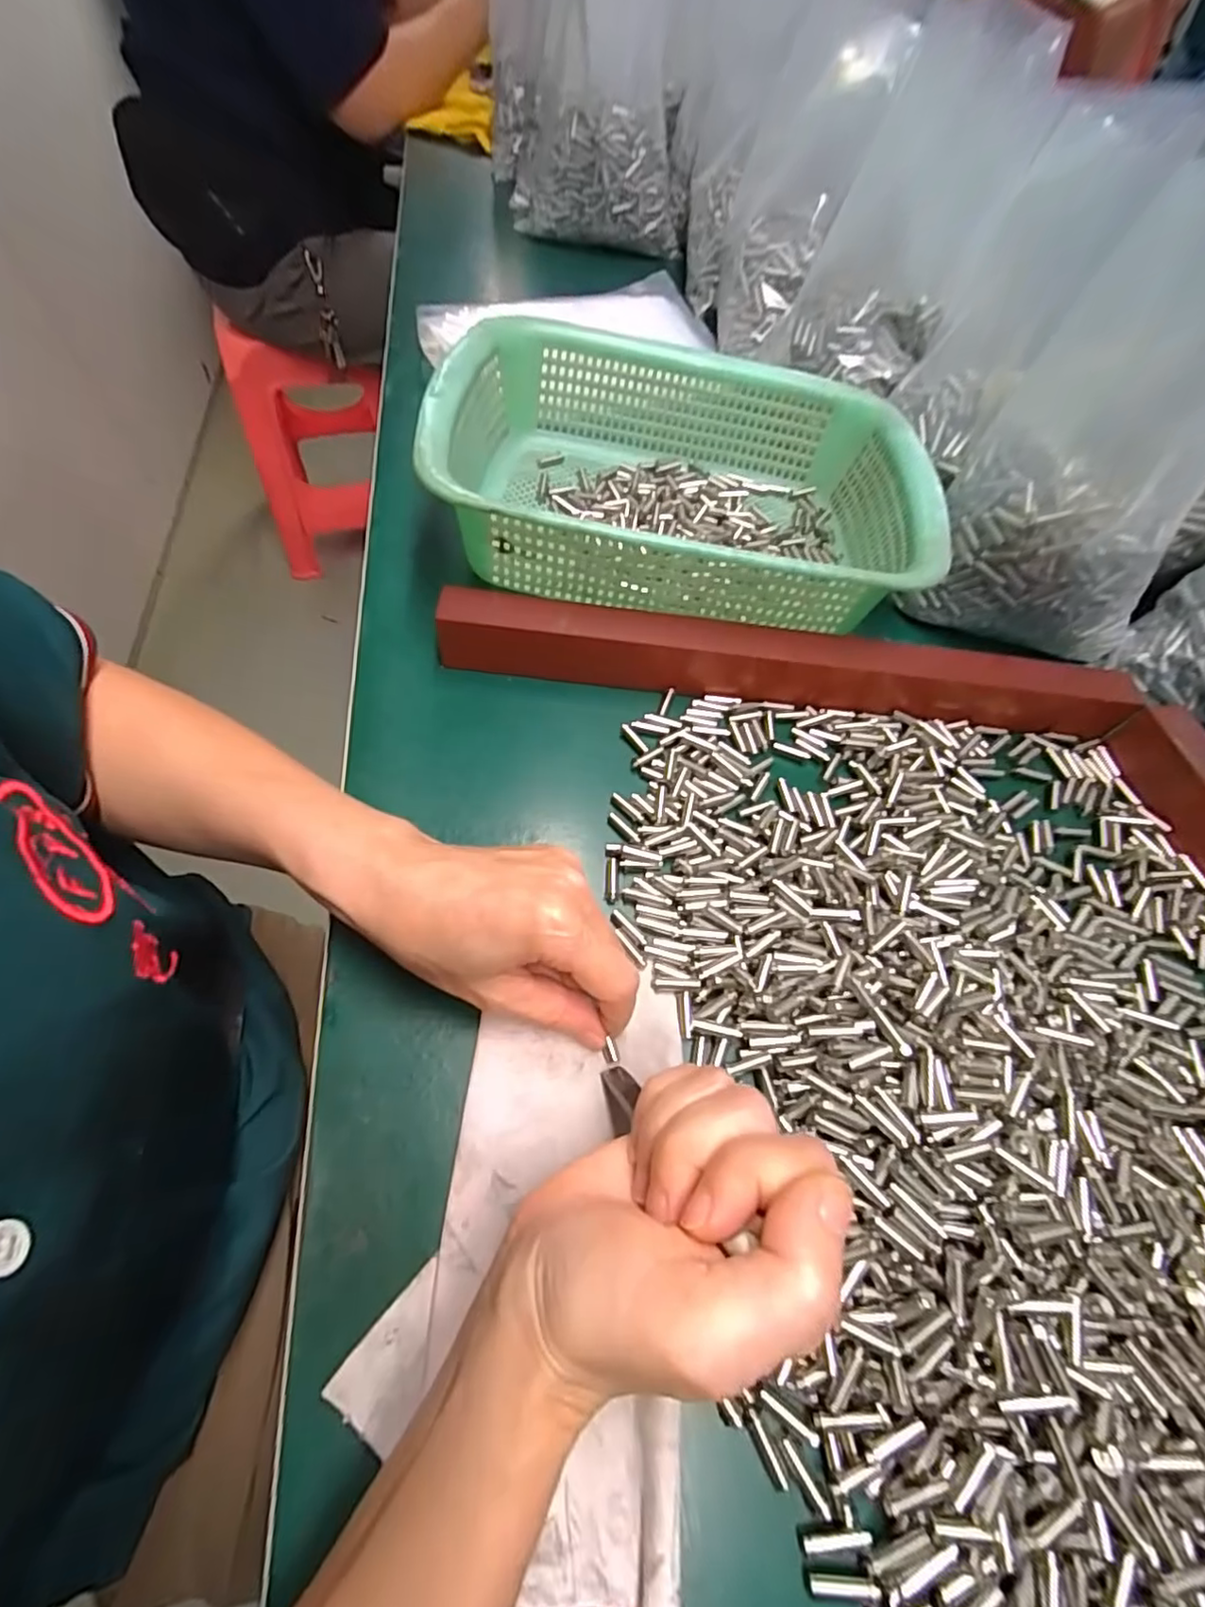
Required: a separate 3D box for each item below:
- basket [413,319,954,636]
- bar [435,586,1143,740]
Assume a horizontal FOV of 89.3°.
[{"bbox_3d":[0.052,-0.205,0.389,0.286,0.088,0.215,9,60,0],"label":"basket"},{"bbox_3d":[0.105,-0.079,0.349,0.386,0.046,0.028,6,60,-2],"label":"bar"}]

